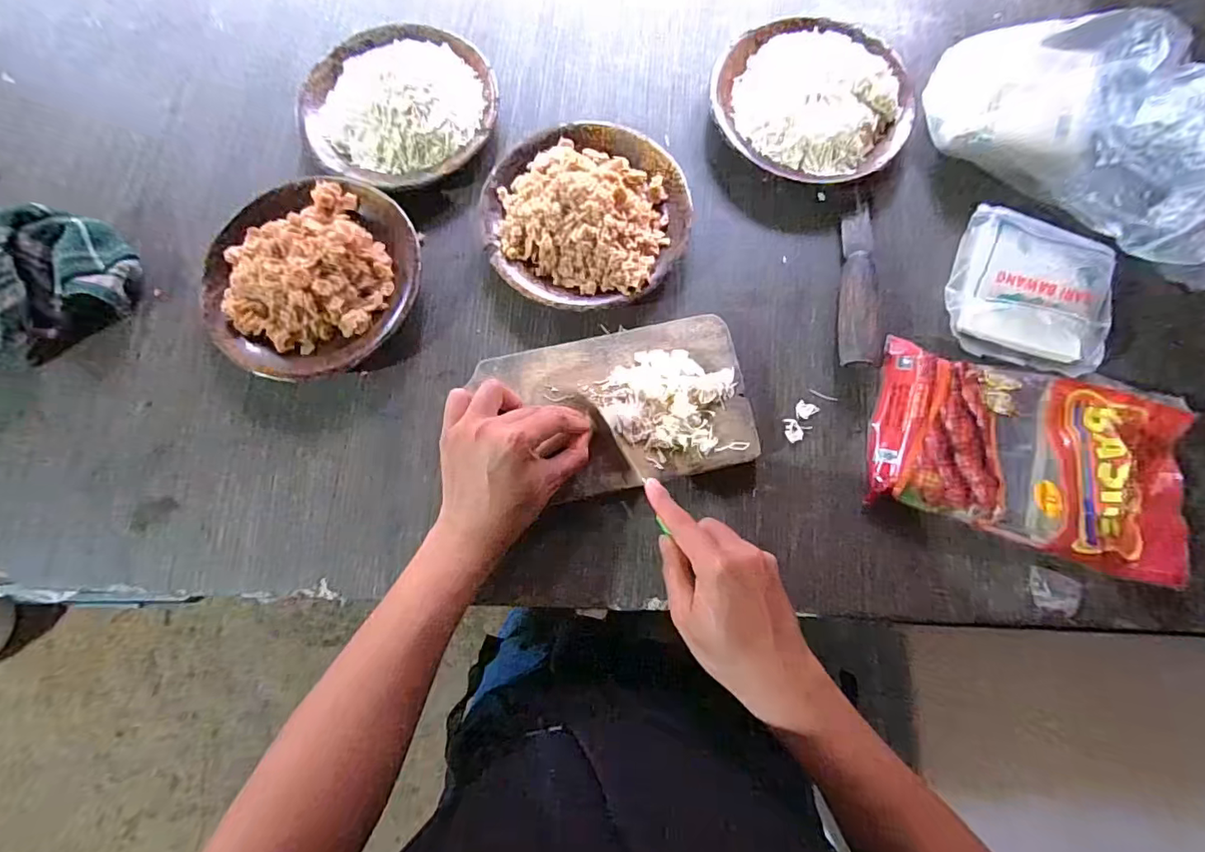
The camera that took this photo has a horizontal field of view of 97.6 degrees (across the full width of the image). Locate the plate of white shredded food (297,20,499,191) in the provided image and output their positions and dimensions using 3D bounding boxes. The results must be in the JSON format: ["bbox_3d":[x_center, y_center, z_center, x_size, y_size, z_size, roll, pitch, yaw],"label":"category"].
[{"bbox_3d":[-0.194,-0.307,0.500,0.177,0.050,0.173,0,77,1],"label":"plate of white shredded food"}]

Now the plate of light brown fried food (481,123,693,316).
[{"bbox_3d":[-0.014,-0.192,0.469,0.178,0.056,0.179,0,77,1],"label":"plate of light brown fried food"}]

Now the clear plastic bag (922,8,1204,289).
[{"bbox_3d":[0.482,-0.235,0.450,0.384,0.098,0.176,37,80,8],"label":"clear plastic bag"}]

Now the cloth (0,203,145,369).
[{"bbox_3d":[-0.490,-0.116,0.445,0.150,0.066,0.094,-30,78,-6],"label":"cloth"}]

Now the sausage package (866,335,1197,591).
[{"bbox_3d":[0.350,0.021,0.430,0.240,0.029,0.150,14,77,4],"label":"sausage package"}]

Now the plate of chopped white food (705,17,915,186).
[{"bbox_3d":[0.199,-0.309,0.500,0.180,0.044,0.164,0,77,1],"label":"plate of chopped white food"}]

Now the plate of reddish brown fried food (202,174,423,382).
[{"bbox_3d":[-0.252,-0.131,0.462,0.176,0.042,0.180,0,77,1],"label":"plate of reddish brown fried food"}]

